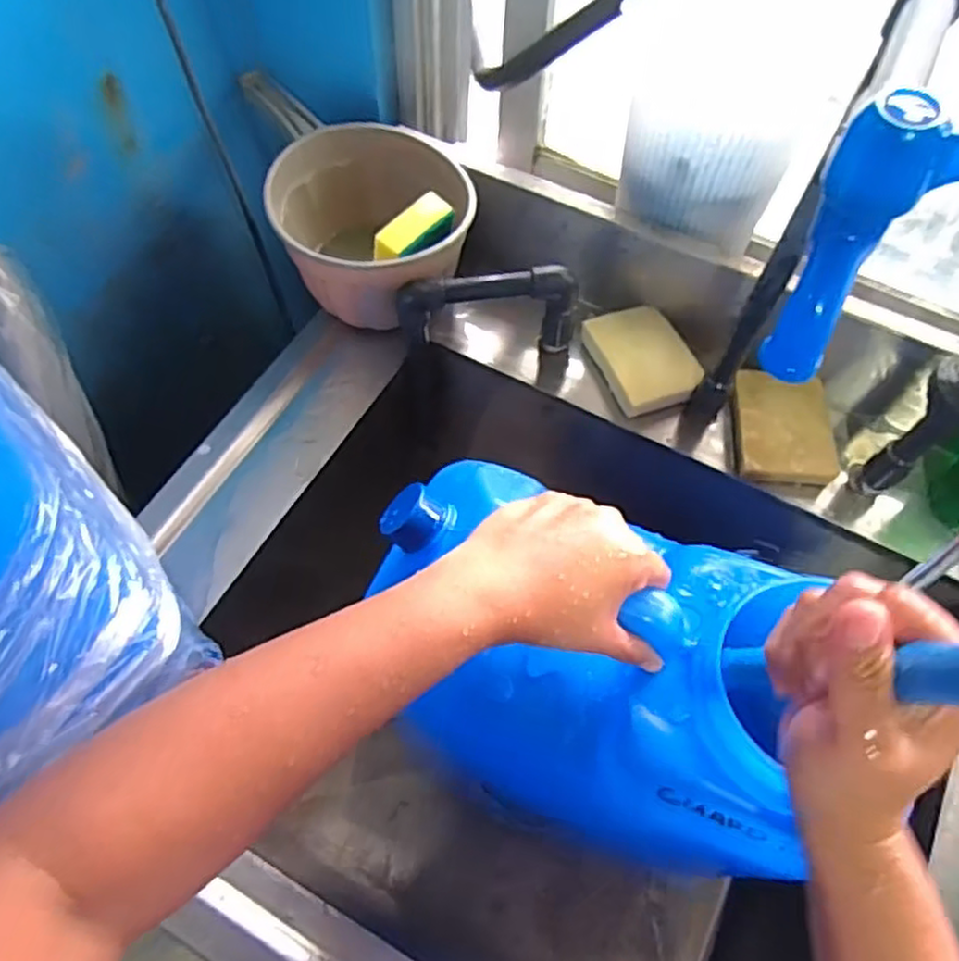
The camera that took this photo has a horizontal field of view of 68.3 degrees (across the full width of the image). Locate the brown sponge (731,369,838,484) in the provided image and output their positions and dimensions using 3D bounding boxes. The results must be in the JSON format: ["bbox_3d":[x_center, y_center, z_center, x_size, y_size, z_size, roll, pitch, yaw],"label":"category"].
[{"bbox_3d":[0.259,-0.047,0.605,0.082,0.025,0.097,4,61,-1],"label":"brown sponge"}]

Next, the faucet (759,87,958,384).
[{"bbox_3d":[0.133,-0.078,0.227,0.066,0.083,0.041,-11,62,-9],"label":"faucet"}]

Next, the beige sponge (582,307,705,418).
[{"bbox_3d":[0.146,-0.111,0.636,0.070,0.028,0.103,-19,63,-13],"label":"beige sponge"}]

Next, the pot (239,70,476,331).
[{"bbox_3d":[-0.115,-0.258,0.674,0.166,0.117,0.271,-20,64,-13],"label":"pot"}]

